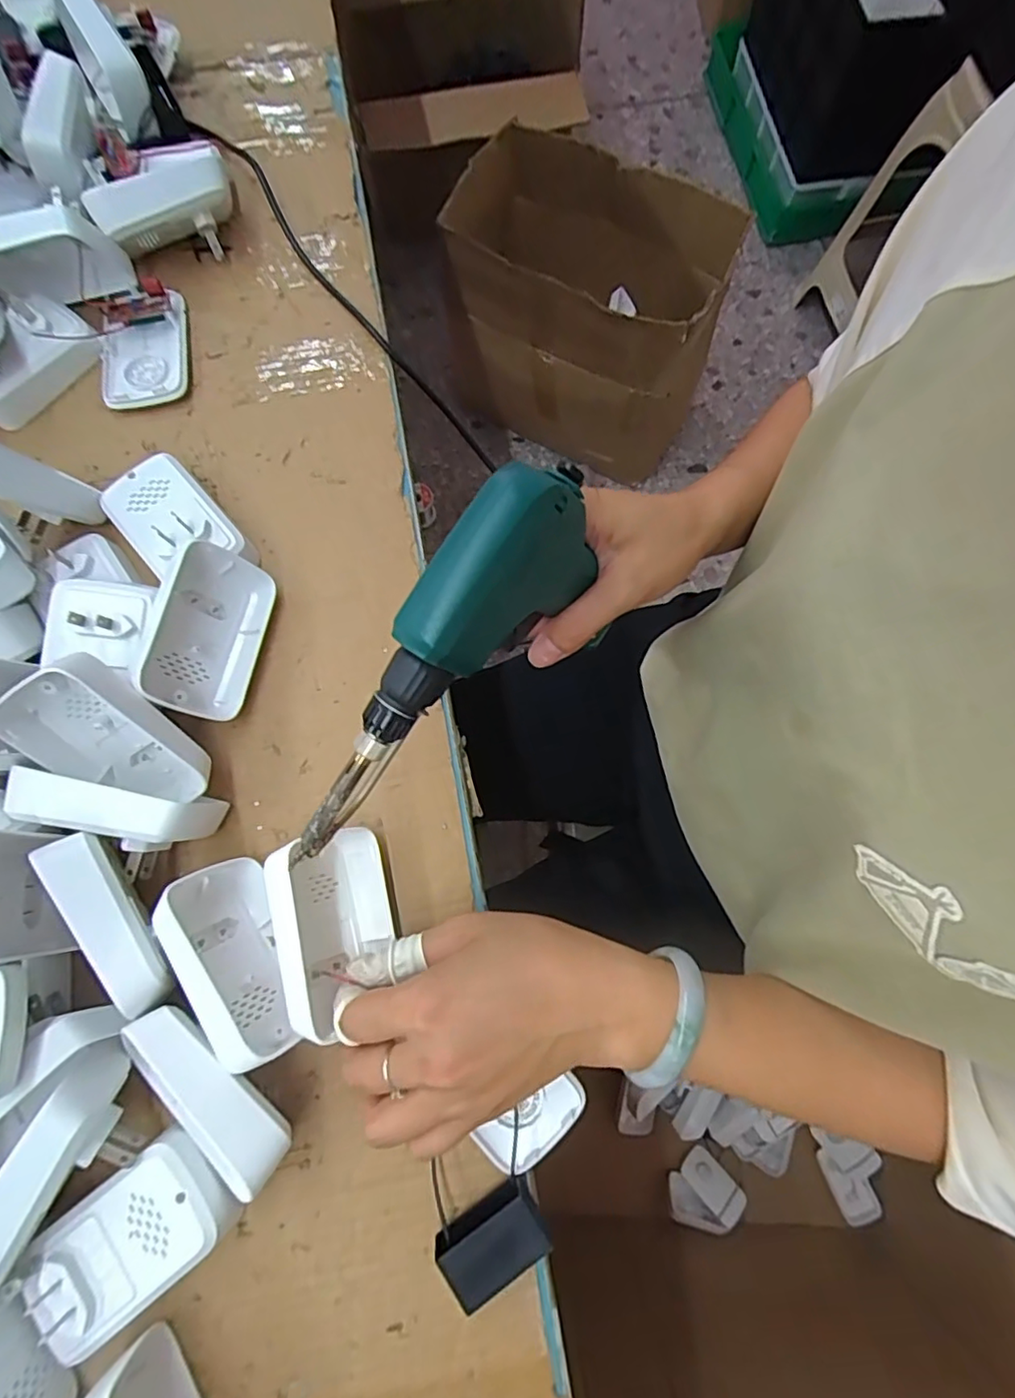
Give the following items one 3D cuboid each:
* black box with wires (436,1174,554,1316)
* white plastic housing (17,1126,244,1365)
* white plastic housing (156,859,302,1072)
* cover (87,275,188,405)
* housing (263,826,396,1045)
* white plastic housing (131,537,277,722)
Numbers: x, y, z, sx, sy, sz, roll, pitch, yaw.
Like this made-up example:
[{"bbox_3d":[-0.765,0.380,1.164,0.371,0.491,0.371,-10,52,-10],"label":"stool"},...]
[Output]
[{"bbox_3d":[-0.006,0.259,0.282,0.048,0.023,0.031,-32,78,-9],"label":"black box with wires"},{"bbox_3d":[-0.176,0.254,0.280,0.086,0.033,0.055,-38,79,-10],"label":"white plastic housing"},{"bbox_3d":[-0.138,0.133,0.299,0.032,0.056,0.095,-36,78,18],"label":"white plastic housing"},{"bbox_3d":[-0.250,-0.242,0.399,0.054,0.025,0.086,-8,75,-3],"label":"cover"},{"bbox_3d":[-0.089,0.116,0.302,0.052,0.037,0.090,-15,76,-5],"label":"housing"},{"bbox_3d":[-0.174,-0.039,0.343,0.027,0.059,0.095,0,71,45],"label":"white plastic housing"}]

